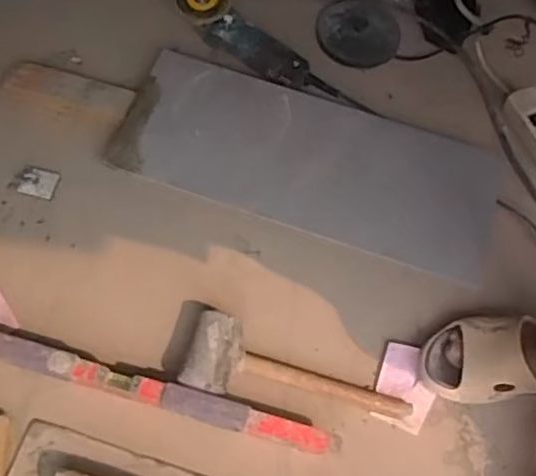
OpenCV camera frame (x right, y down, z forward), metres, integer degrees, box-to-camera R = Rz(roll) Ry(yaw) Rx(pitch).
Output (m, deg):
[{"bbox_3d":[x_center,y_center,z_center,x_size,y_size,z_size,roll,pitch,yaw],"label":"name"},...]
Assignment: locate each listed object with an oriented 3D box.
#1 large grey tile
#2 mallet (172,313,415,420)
[{"bbox_3d":[0.066,-0.125,1.053,0.591,0.014,0.258,17,65,0],"label":"large grey tile"},{"bbox_3d":[0.043,0.181,0.901,0.303,0.070,0.103,10,65,1],"label":"mallet"}]

